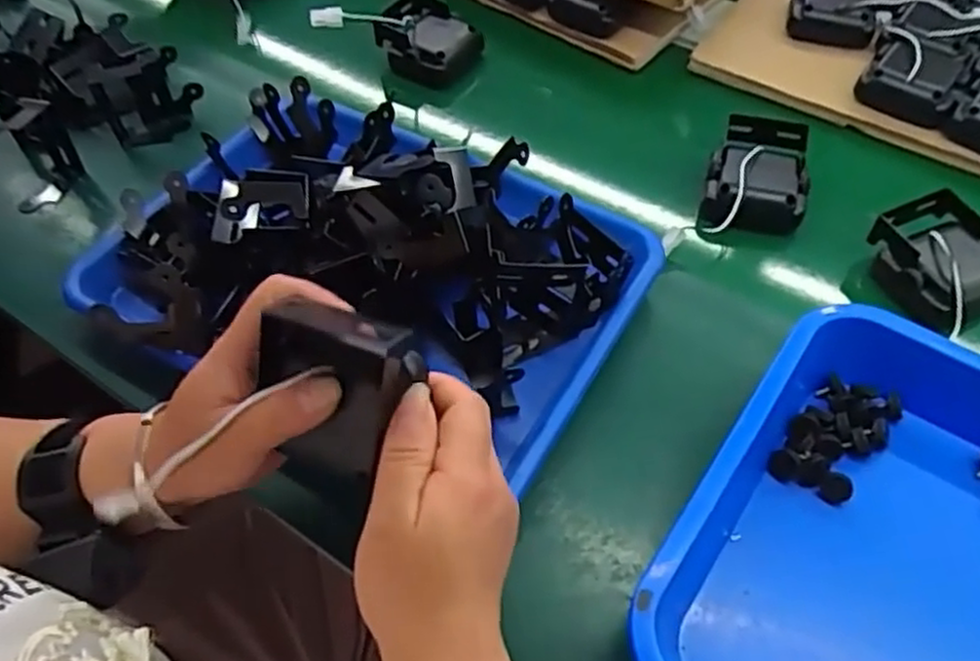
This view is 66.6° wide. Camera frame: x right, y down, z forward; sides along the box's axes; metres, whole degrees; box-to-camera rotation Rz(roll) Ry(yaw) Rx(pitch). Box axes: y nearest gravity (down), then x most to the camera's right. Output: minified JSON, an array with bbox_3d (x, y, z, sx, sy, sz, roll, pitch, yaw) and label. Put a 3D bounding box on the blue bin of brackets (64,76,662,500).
[{"bbox_3d":[-0.079,-0.053,0.480,0.332,0.085,0.221,21,56,16],"label":"blue bin of brackets"}]

